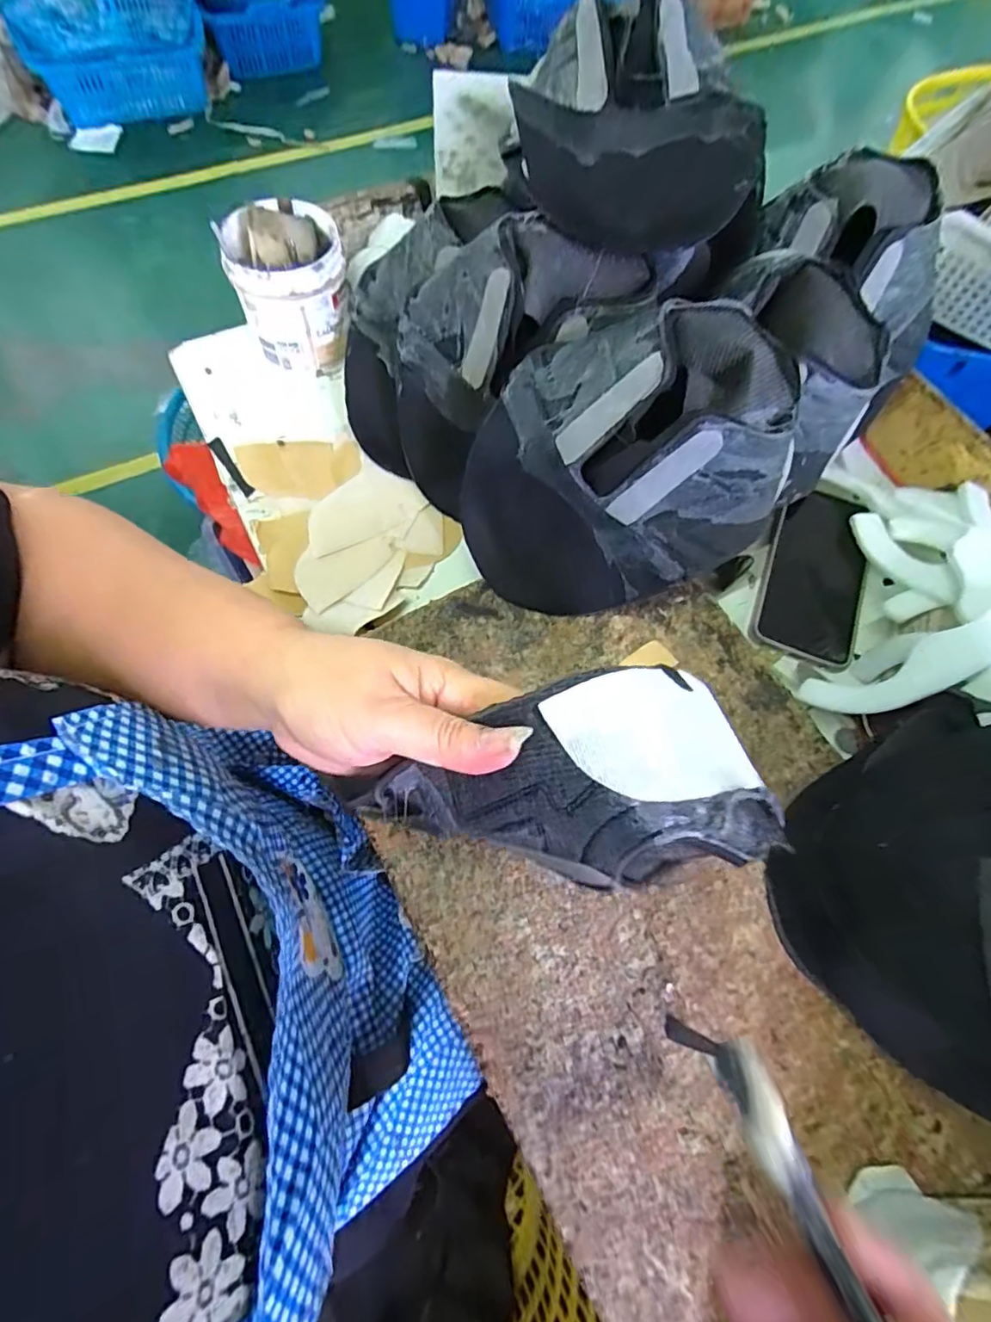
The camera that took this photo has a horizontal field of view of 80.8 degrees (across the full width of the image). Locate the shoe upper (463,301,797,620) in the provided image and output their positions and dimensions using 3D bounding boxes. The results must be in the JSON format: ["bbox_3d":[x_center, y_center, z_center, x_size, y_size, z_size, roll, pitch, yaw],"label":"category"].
[{"bbox_3d":[0.081,-0.126,0.386,0.199,0.122,0.147,-6,68,-5],"label":"shoe upper"}]

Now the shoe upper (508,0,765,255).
[{"bbox_3d":[0.089,-0.349,0.377,0.158,0.067,0.161,2,67,-2],"label":"shoe upper"}]

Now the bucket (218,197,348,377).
[{"bbox_3d":[-0.172,-0.313,0.496,0.088,0.098,0.088,1,67,-3],"label":"bucket"}]

